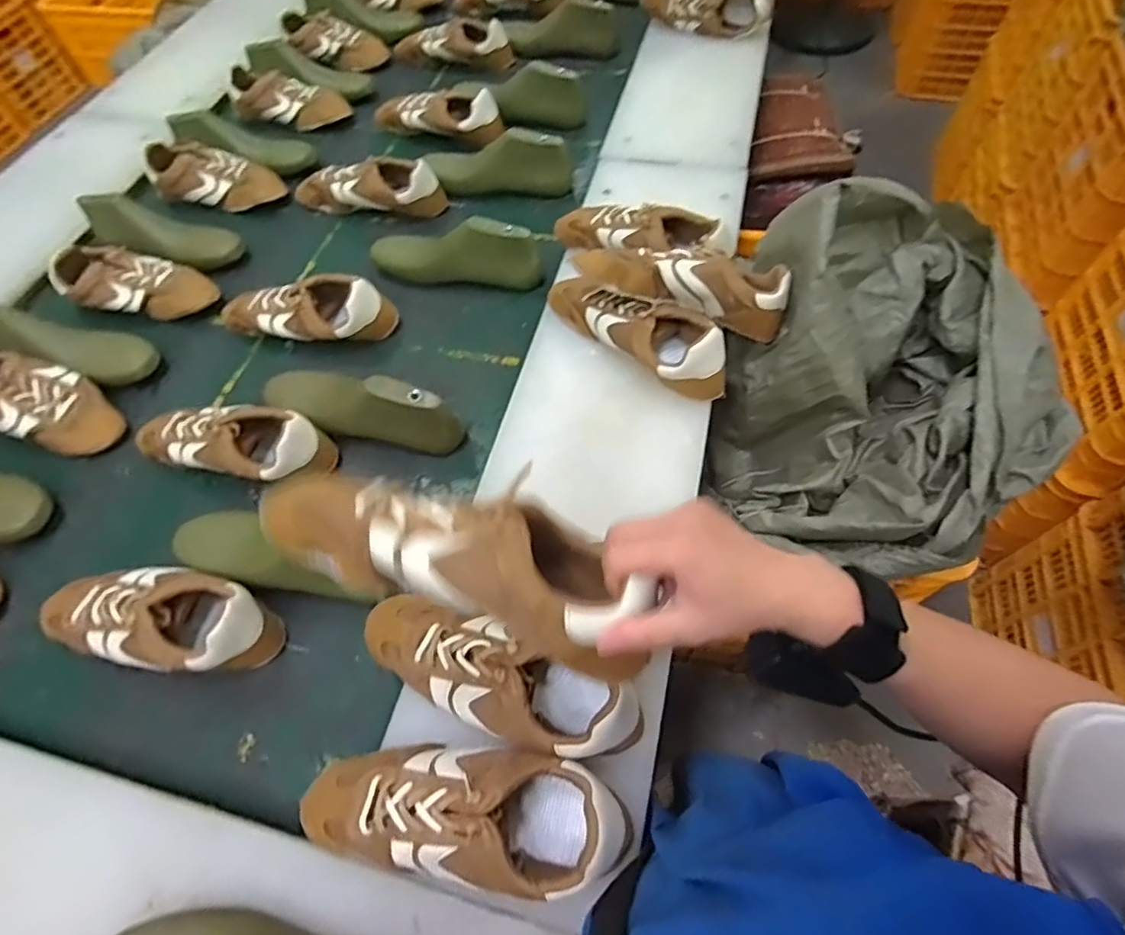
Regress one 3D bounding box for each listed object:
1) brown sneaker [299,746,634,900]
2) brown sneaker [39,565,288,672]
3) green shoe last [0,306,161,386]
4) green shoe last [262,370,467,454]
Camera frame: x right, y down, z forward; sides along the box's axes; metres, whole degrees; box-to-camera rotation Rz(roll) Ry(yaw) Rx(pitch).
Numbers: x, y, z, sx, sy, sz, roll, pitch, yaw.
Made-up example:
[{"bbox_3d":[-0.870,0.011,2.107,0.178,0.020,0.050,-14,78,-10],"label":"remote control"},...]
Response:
[{"bbox_3d":[-0.086,0.280,0.469,0.263,0.098,0.095,5,61,5],"label":"brown sneaker"},{"bbox_3d":[-0.435,0.155,0.608,0.266,0.073,0.101,9,61,8],"label":"brown sneaker"},{"bbox_3d":[-0.716,-0.184,0.818,0.266,0.080,0.083,13,62,10],"label":"green shoe last"},{"bbox_3d":[-0.259,-0.079,0.725,0.267,0.088,0.072,18,63,12],"label":"green shoe last"}]

